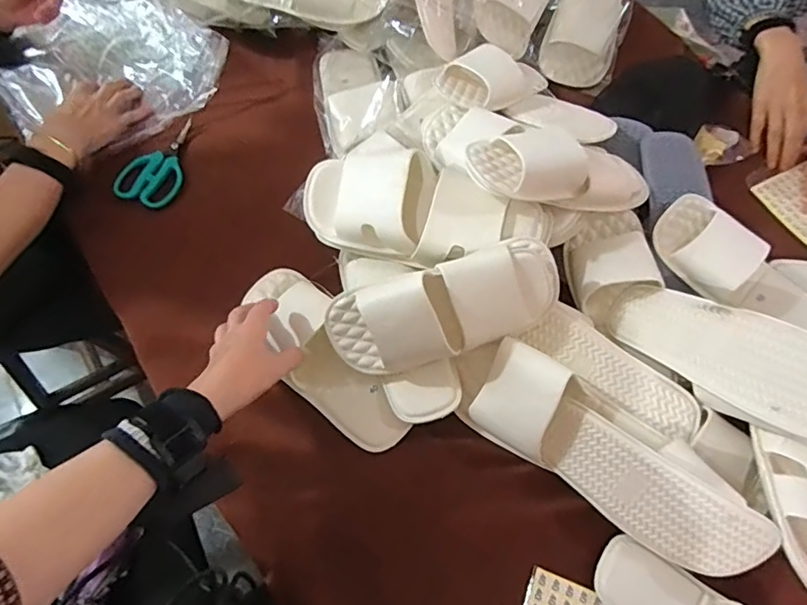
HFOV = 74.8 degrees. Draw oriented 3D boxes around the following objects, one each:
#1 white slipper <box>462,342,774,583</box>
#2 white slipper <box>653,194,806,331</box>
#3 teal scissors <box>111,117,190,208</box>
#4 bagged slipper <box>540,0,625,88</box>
[{"bbox_3d":[0.203,0.152,0.531,0.312,0.107,0.065,37,28,14],"label":"white slipper"},{"bbox_3d":[0.404,-0.038,0.625,0.226,0.056,0.095,35,67,0],"label":"white slipper"},{"bbox_3d":[-0.329,-0.193,0.719,0.078,0.006,0.140,17,64,6],"label":"teal scissors"},{"bbox_3d":[0.296,-0.462,0.813,0.105,0.060,0.256,18,86,7],"label":"bagged slipper"}]

